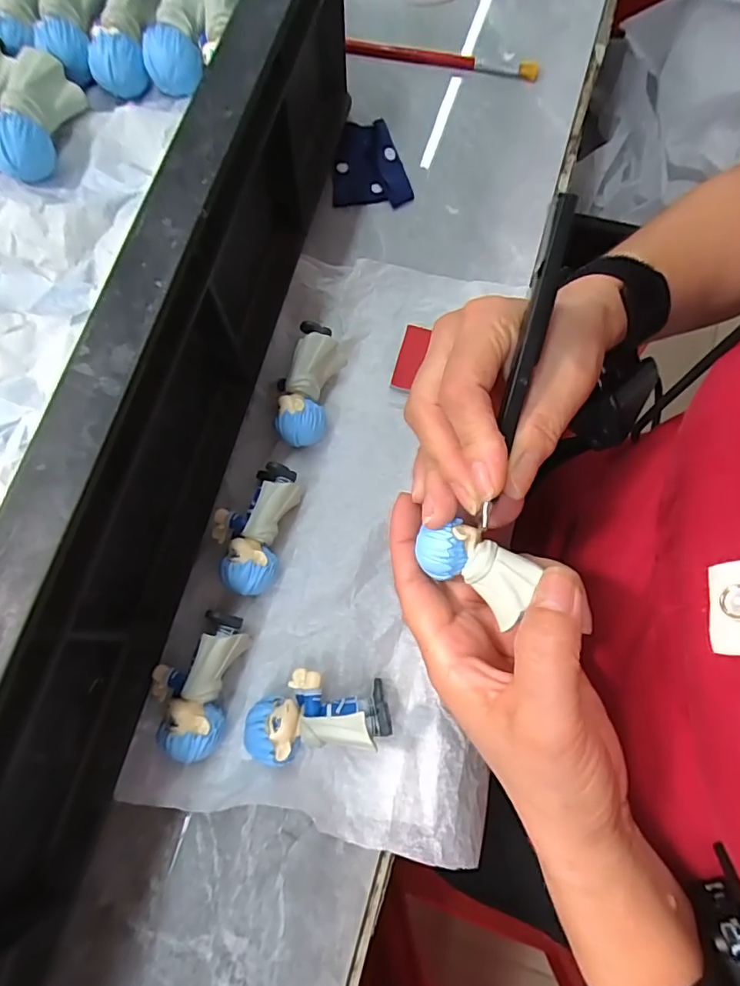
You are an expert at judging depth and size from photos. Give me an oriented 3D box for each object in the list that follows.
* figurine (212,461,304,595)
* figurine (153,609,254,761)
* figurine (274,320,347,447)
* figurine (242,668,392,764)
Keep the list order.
[{"bbox_3d":[-0.055,0.017,0.246,0.035,0.022,0.060,14,73,5],"label":"figurine"},{"bbox_3d":[-0.075,0.081,0.223,0.034,0.023,0.057,11,73,4],"label":"figurine"},{"bbox_3d":[-0.031,-0.054,0.268,0.026,0.028,0.062,12,73,4],"label":"figurine"},{"bbox_3d":[-0.022,0.093,0.221,0.058,0.025,0.032,-8,73,-2],"label":"figurine"}]

